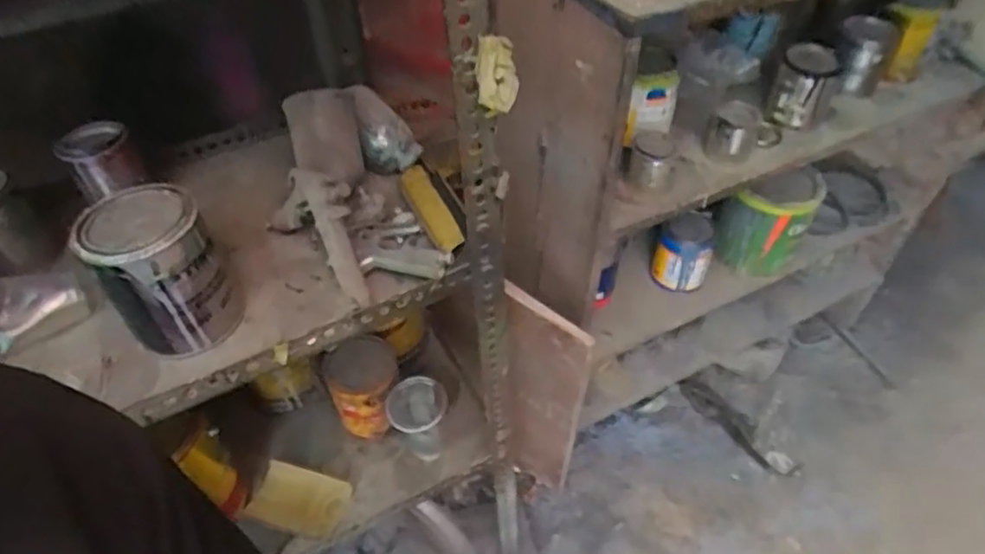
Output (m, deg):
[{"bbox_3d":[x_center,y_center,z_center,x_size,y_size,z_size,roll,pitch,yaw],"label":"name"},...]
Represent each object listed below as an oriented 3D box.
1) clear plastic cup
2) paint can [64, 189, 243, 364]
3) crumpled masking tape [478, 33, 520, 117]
[{"bbox_3d":[-0.111,0.211,0.949,0.078,0.109,0.077,-1,45,1],"label":"clear plastic cup"},{"bbox_3d":[-0.309,-0.001,0.610,0.100,0.137,0.098,-1,45,1],"label":"paint can"},{"bbox_3d":[0.003,-0.158,0.503,0.030,0.050,0.043,-2,45,0],"label":"crumpled masking tape"}]

